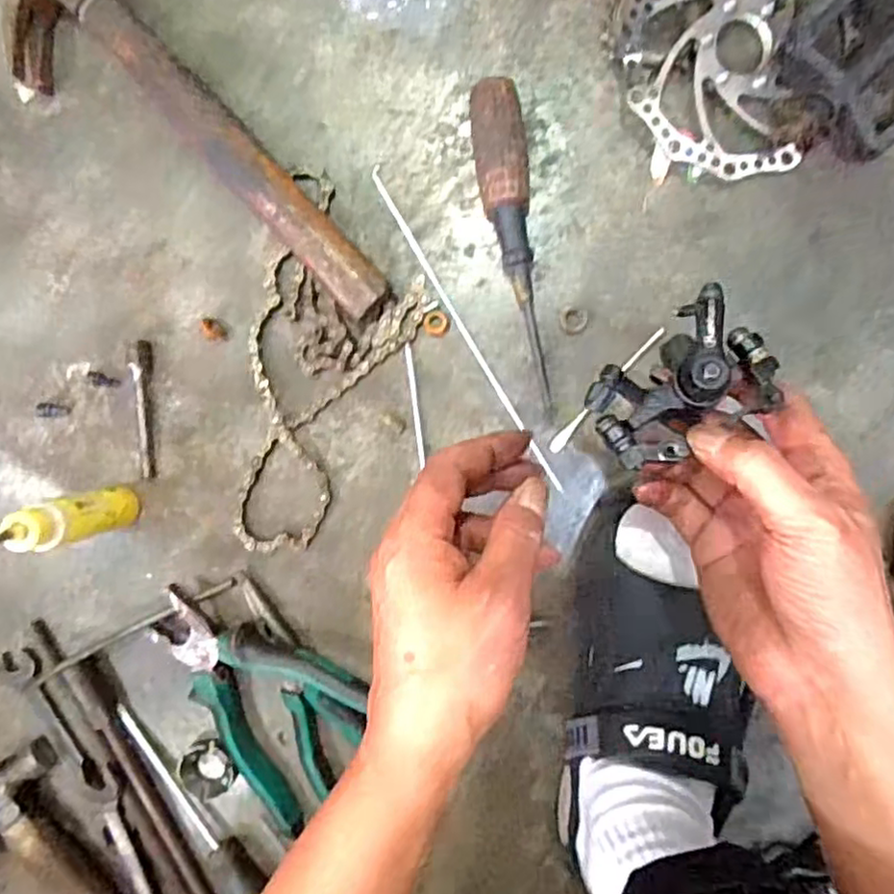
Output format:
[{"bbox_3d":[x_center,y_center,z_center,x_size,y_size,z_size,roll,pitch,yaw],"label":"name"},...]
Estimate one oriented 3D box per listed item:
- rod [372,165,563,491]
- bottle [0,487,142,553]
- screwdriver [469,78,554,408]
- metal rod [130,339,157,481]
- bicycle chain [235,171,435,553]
[{"bbox_3d":[0.013,-0.078,0.451,0.006,0.004,0.244,-30,92,7],"label":"rod"},{"bbox_3d":[-0.231,0.045,0.426,0.022,0.112,0.028,-17,94,6],"label":"bottle"},{"bbox_3d":[0.043,-0.124,0.428,0.031,0.035,0.199,-8,95,5],"label":"screwdriver"},{"bbox_3d":[-0.210,-0.026,0.465,0.012,0.007,0.093,1,96,4],"label":"metal rod"},{"bbox_3d":[-0.085,-0.046,0.452,0.107,0.017,0.248,18,97,2],"label":"bicycle chain"}]

